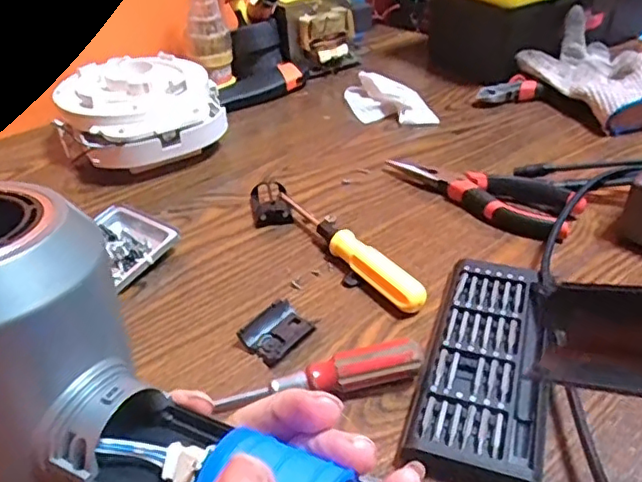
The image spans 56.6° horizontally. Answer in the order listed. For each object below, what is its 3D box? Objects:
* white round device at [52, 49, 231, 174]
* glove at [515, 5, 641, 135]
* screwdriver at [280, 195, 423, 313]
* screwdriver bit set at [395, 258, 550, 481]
[{"bbox_3d":[-0.162,-0.114,0.547,0.140,0.068,0.127,-12,39,-14],"label":"white round device"},{"bbox_3d":[0.300,-0.175,0.618,0.126,0.060,0.164,-16,40,-19],"label":"glove"},{"bbox_3d":[0.017,0.003,0.424,0.023,0.020,0.154,-21,42,-25],"label":"screwdriver"},{"bbox_3d":[0.093,0.067,0.338,0.067,0.017,0.154,11,39,16],"label":"screwdriver bit set"}]

